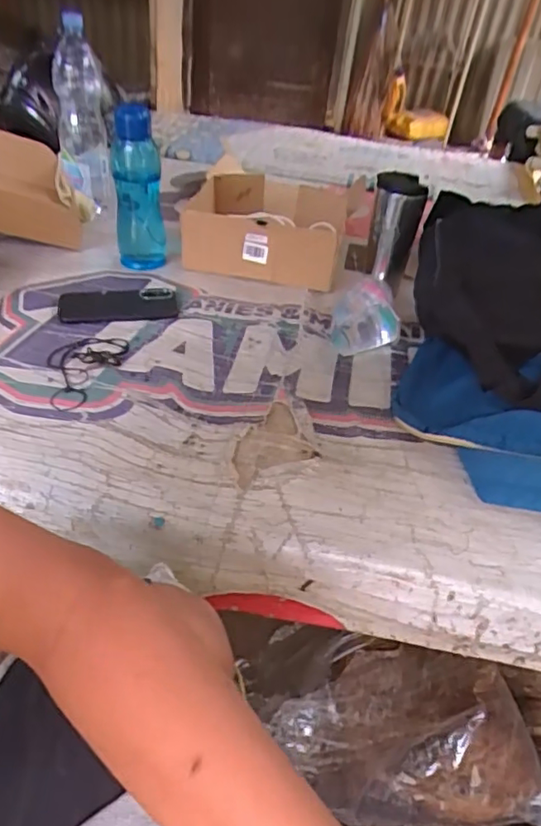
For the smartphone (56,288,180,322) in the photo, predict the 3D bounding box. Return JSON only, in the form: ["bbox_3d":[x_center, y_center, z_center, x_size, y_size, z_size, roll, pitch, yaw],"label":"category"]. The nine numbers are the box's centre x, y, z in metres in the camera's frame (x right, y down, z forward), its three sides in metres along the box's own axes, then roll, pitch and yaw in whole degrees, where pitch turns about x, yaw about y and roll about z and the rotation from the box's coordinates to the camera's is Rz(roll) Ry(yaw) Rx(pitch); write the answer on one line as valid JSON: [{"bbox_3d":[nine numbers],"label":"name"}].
[{"bbox_3d":[-0.219,-0.156,0.823,0.164,0.017,0.081,-4,39,-12],"label":"smartphone"}]

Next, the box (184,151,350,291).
[{"bbox_3d":[-0.010,-0.337,1.027,0.277,0.118,0.280,6,38,0],"label":"box"}]

